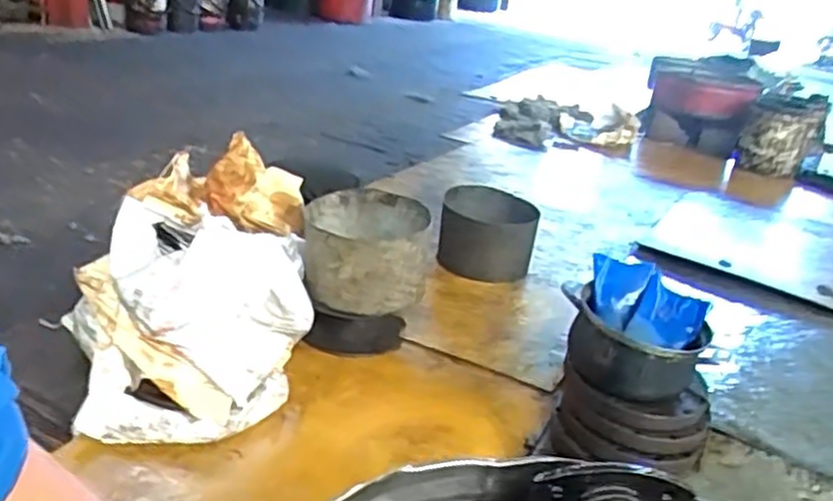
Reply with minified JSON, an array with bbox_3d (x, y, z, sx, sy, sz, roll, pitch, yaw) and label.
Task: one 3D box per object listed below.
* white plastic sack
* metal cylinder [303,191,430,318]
[{"bbox_3d":[-0.443,0.080,1.563,0.432,0.377,0.677,17,25,20],"label":"white plastic sack"},{"bbox_3d":[-0.120,0.005,1.752,0.289,0.193,0.283,4,23,-10],"label":"metal cylinder"}]

